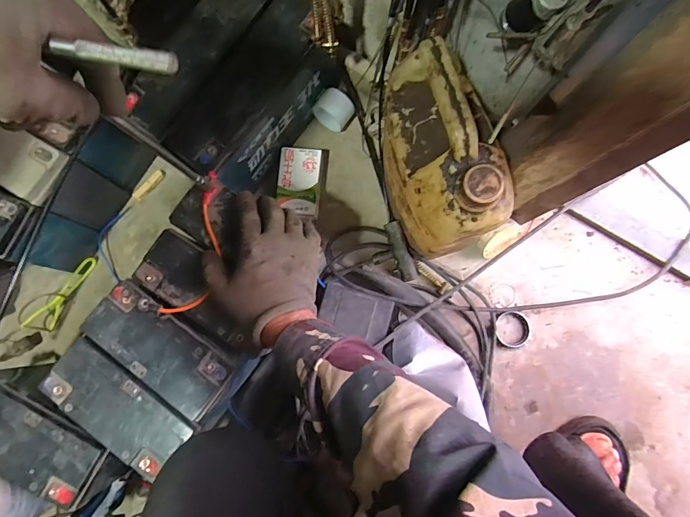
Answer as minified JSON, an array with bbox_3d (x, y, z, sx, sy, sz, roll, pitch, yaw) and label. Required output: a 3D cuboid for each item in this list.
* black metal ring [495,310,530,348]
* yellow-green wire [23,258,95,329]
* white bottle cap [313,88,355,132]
[{"bbox_3d":[0.263,0.110,0.626,0.056,0.012,0.056,0,81,0],"label":"black metal ring"},{"bbox_3d":[-0.432,0.051,0.613,0.014,0.052,0.123,29,82,4],"label":"yellow-green wire"},{"bbox_3d":[-0.018,-0.237,0.653,0.052,0.053,0.051,39,83,5],"label":"white bottle cap"}]

